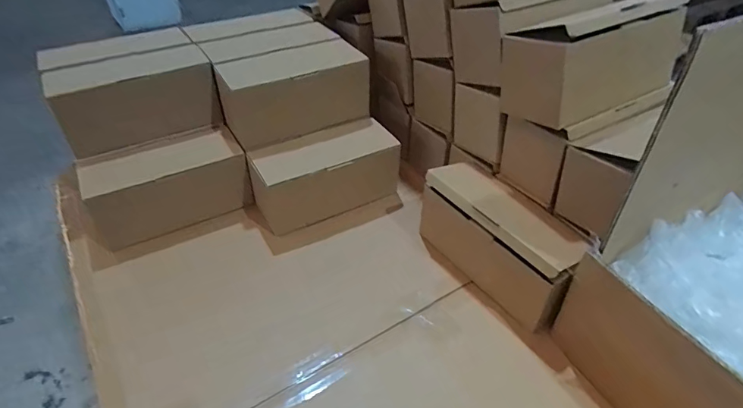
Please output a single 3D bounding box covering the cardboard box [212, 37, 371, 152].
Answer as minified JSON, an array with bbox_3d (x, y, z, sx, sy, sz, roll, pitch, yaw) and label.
[{"bbox_3d":[-0.126,-0.189,0.726,0.220,0.103,0.127,-19,43,-20],"label":"cardboard box"}]

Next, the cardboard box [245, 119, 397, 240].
[{"bbox_3d":[-0.075,-0.045,0.704,0.224,0.103,0.089,-20,44,-21],"label":"cardboard box"}]

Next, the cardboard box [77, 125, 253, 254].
[{"bbox_3d":[-0.294,-0.028,0.657,0.213,0.099,0.105,-16,43,-18],"label":"cardboard box"}]

